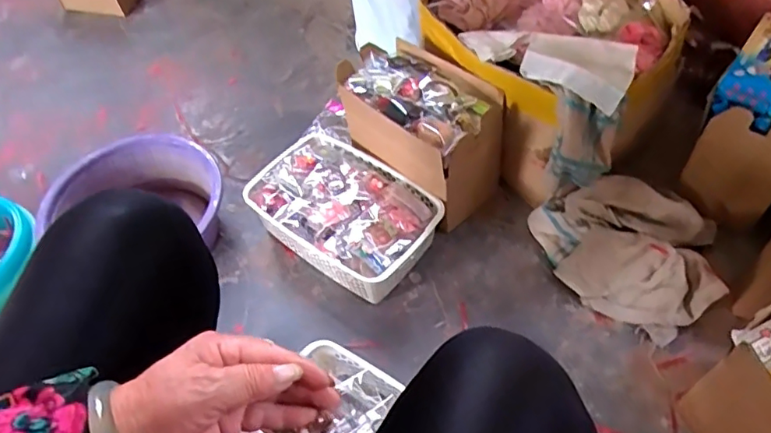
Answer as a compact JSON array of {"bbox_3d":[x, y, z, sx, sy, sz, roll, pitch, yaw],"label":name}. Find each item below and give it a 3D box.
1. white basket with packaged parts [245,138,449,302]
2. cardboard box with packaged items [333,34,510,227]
[{"bbox_3d":[-0.066,-0.002,0.919,0.297,0.103,0.205,33,62,26],"label":"white basket with packaged parts"},{"bbox_3d":[0.052,-0.138,0.922,0.142,0.205,0.255,-39,59,-22],"label":"cardboard box with packaged items"}]

